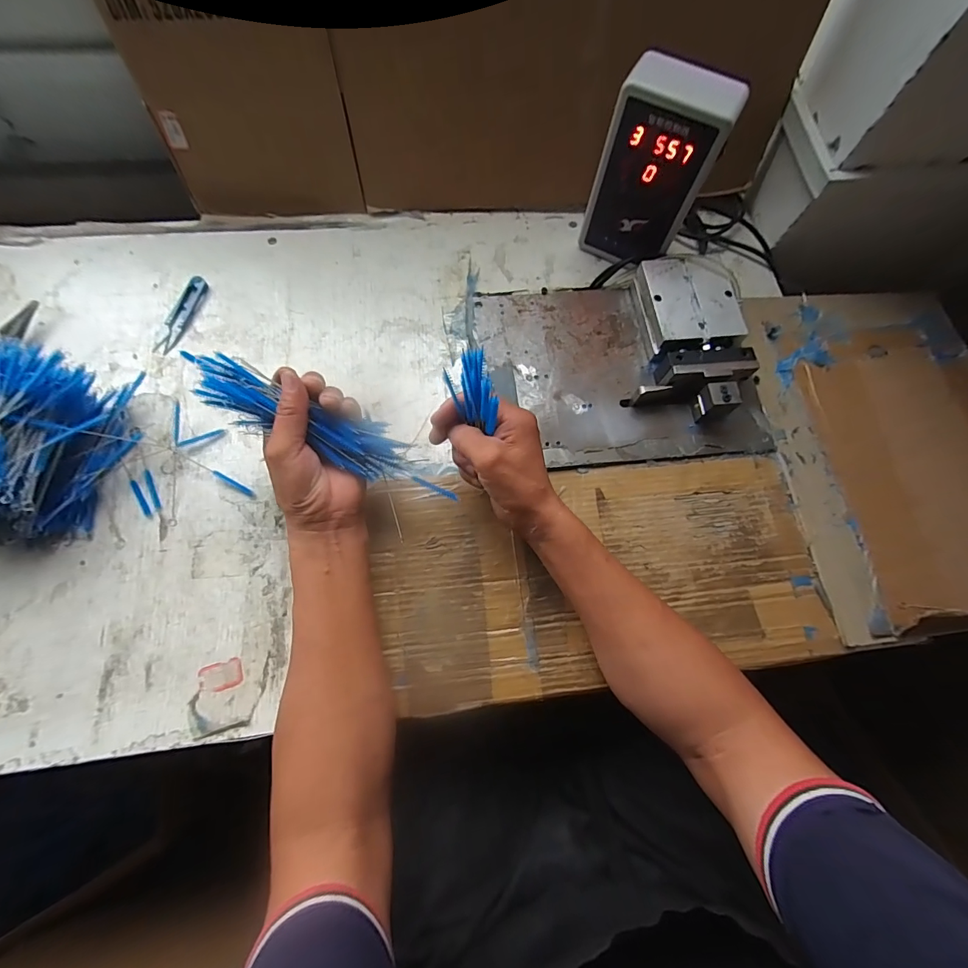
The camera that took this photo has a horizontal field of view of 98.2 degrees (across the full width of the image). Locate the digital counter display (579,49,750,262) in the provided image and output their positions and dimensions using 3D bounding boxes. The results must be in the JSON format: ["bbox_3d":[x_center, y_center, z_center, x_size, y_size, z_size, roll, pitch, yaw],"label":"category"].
[{"bbox_3d":[0.182,-0.330,0.459,0.107,0.182,0.056,33,73,9],"label":"digital counter display"}]

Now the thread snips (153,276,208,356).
[{"bbox_3d":[-0.350,-0.196,0.482,0.023,0.009,0.104,12,71,2],"label":"thread snips"}]

